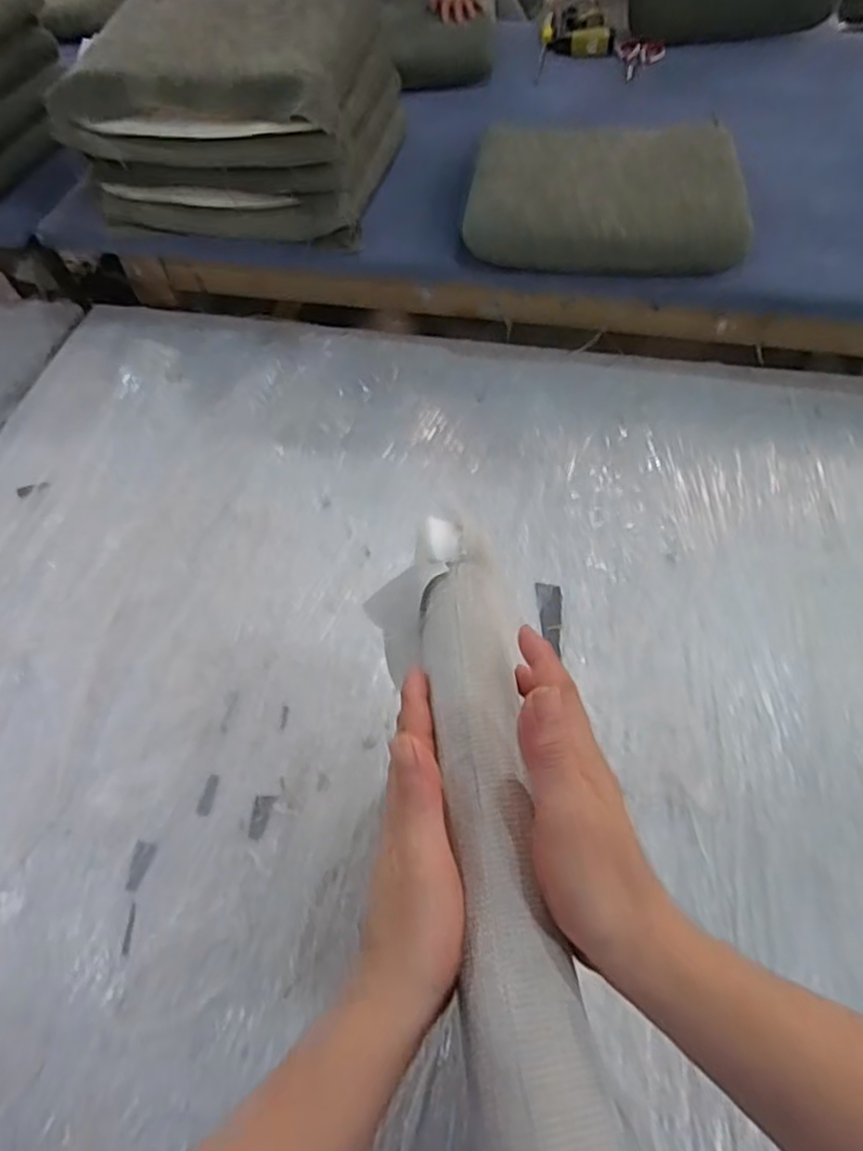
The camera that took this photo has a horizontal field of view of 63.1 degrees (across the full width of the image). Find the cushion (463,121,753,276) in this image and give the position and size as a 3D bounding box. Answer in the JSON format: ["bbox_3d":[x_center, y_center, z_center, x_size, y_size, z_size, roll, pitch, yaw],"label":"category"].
[{"bbox_3d":[0.280,-0.632,1.149,0.434,0.098,0.360,4,56,6],"label":"cushion"}]

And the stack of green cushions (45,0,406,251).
[{"bbox_3d":[-0.314,-0.779,1.178,0.451,0.240,0.378,6,57,8],"label":"stack of green cushions"}]

